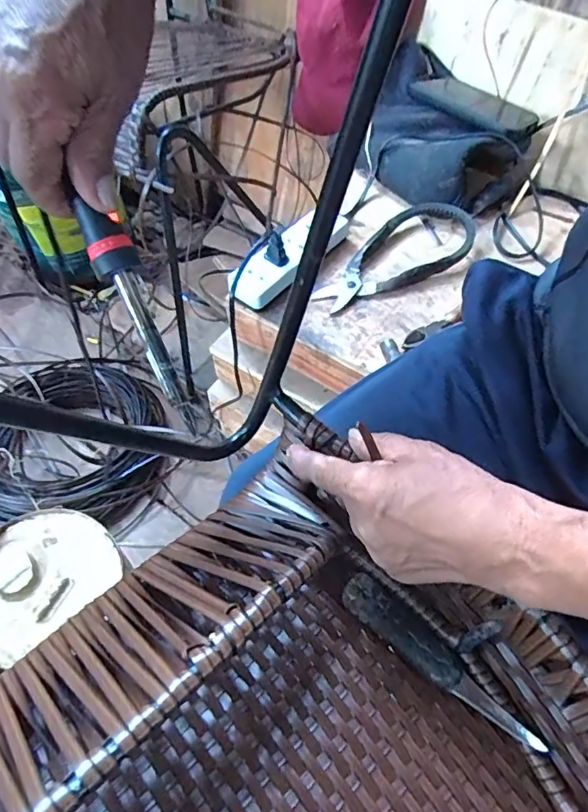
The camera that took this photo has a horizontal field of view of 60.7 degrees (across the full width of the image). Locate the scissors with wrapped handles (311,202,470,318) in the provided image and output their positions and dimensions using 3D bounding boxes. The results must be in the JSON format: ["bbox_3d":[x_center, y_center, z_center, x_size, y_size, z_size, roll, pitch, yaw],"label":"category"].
[{"bbox_3d":[0.123,-0.184,0.594,0.235,0.026,0.103,-31,63,-20],"label":"scissors with wrapped handles"}]

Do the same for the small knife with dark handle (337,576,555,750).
[{"bbox_3d":[0.096,0.168,0.337,0.145,0.026,0.028,34,62,19],"label":"small knife with dark handle"}]

